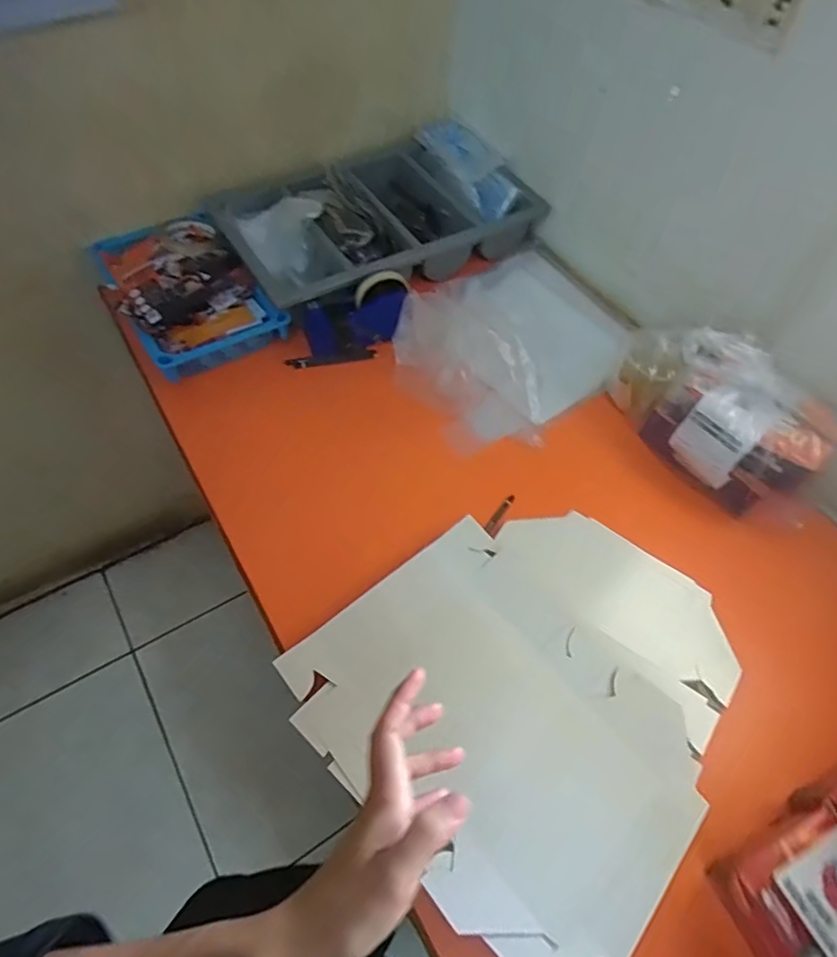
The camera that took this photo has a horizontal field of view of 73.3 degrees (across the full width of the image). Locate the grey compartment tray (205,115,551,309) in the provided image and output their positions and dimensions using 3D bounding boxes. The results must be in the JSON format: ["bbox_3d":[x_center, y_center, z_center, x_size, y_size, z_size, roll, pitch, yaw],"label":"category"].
[{"bbox_3d":[-0.069,-0.448,0.957,0.485,0.095,0.323,-30,63,-19],"label":"grey compartment tray"}]

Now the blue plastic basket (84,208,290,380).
[{"bbox_3d":[-0.364,-0.295,0.865,0.197,0.069,0.323,-30,63,-19],"label":"blue plastic basket"}]

